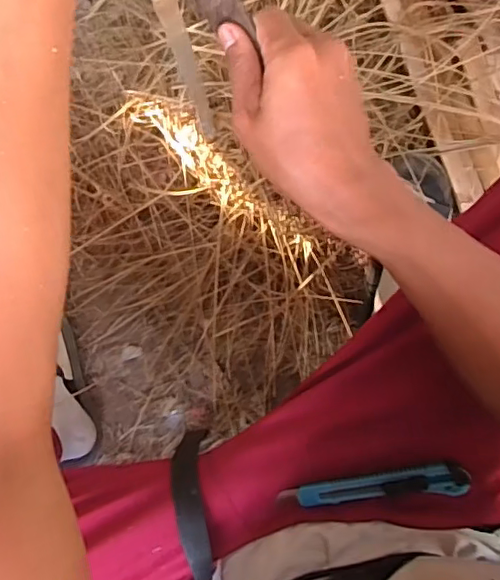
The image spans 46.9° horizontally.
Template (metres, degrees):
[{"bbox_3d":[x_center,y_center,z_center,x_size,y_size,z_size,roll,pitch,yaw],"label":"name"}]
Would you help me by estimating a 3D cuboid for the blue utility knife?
[{"bbox_3d":[0.106,0.167,0.491,0.157,0.016,0.027,-7,85,3],"label":"blue utility knife"}]

